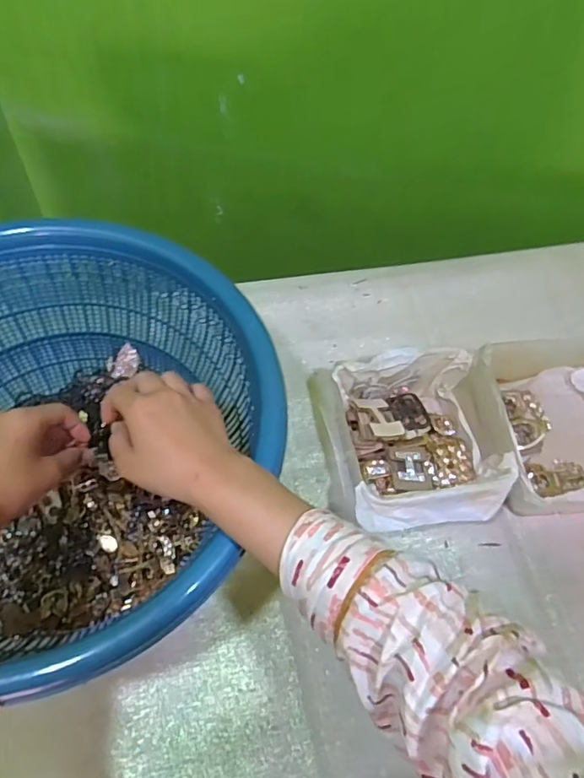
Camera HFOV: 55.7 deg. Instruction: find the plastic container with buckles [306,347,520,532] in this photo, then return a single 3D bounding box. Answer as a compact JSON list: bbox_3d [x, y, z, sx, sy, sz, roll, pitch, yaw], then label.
[{"bbox_3d":[0.132,0.053,0.592,0.187,0.077,0.190,-4,58,-7],"label":"plastic container with buckles"}]

